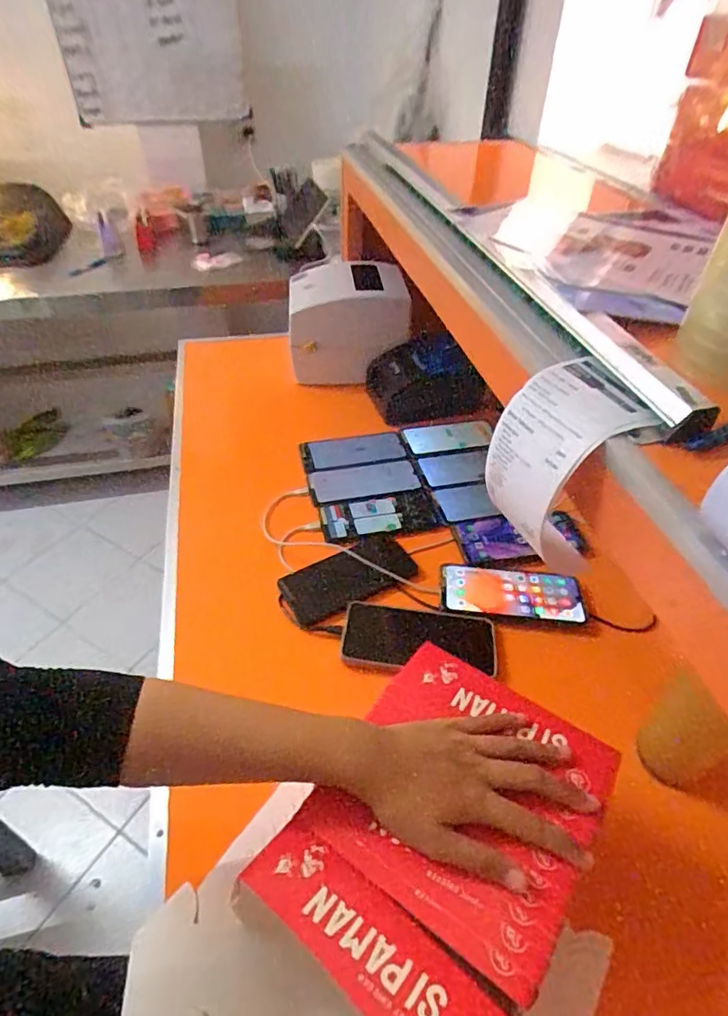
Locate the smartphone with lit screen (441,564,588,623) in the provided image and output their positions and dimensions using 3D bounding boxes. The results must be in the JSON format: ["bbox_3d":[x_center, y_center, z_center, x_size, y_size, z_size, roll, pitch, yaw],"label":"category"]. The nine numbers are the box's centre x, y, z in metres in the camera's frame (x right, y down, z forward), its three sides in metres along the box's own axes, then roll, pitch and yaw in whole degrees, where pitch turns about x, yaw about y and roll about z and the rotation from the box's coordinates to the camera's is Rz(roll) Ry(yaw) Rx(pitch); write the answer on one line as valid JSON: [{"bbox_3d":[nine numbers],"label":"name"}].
[{"bbox_3d":[0.182,0.102,0.672,0.169,0.016,0.076,4,43,3],"label":"smartphone with lit screen"}]

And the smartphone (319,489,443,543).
[{"bbox_3d":[0.022,0.012,0.768,0.162,0.011,0.075,-10,44,-11],"label":"smartphone"}]

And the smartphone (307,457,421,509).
[{"bbox_3d":[0.001,-0.042,0.823,0.165,0.005,0.081,-10,44,-11],"label":"smartphone"}]

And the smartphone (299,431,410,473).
[{"bbox_3d":[-0.017,-0.095,0.880,0.164,0.012,0.077,-9,44,-11],"label":"smartphone"}]

